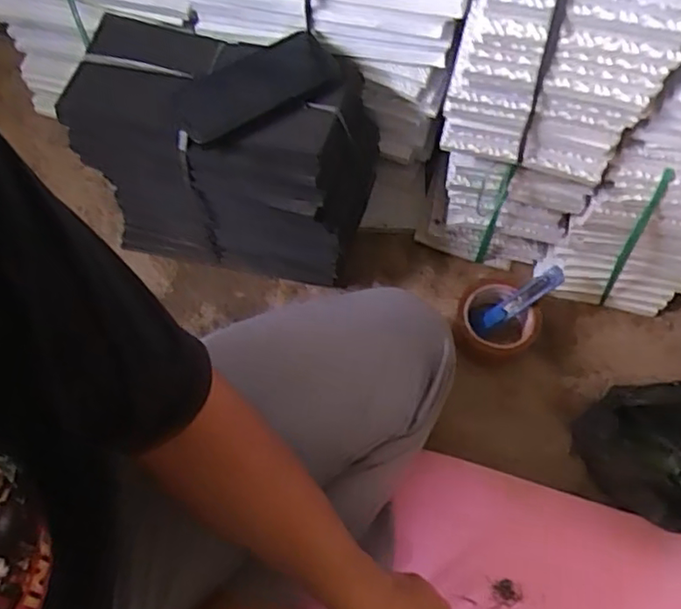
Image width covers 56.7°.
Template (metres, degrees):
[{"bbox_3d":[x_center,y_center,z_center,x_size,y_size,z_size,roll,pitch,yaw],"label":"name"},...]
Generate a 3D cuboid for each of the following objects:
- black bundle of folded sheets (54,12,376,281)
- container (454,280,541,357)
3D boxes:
[{"bbox_3d":[-0.119,-0.169,0.734,0.303,0.222,0.172,11,65,7],"label":"black bundle of folded sheets"},{"bbox_3d":[0.189,0.025,0.780,0.097,0.061,0.095,-1,64,2],"label":"container"}]

